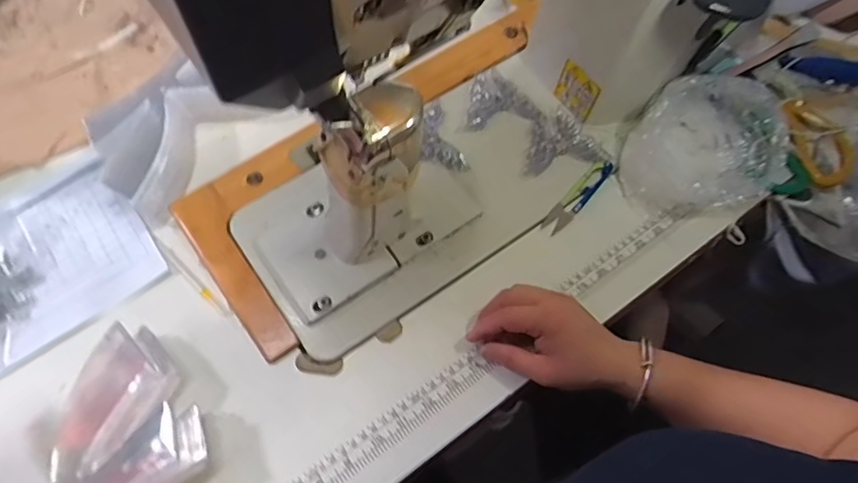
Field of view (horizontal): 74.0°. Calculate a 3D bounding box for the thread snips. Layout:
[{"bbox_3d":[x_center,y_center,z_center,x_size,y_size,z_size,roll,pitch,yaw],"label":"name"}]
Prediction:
[{"bbox_3d":[0.152,-0.046,0.581,0.022,0.012,0.100,36,67,19],"label":"thread snips"}]

